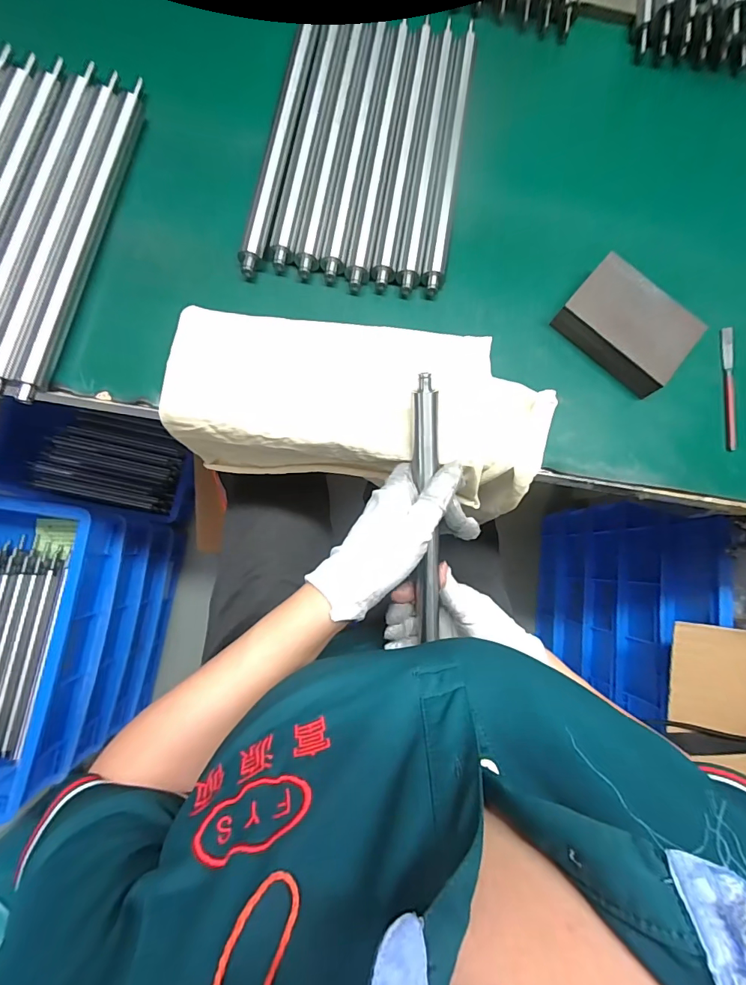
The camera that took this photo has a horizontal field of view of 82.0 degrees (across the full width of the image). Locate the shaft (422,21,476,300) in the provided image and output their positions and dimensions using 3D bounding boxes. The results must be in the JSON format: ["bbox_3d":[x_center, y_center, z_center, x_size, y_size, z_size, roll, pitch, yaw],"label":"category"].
[{"bbox_3d":[0.067,-0.290,0.362,0.019,0.015,0.262,10,81,-4],"label":"shaft"}]

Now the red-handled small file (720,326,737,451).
[{"bbox_3d":[0.295,-0.087,0.354,0.008,0.007,0.105,5,81,-5],"label":"red-handled small file"}]

